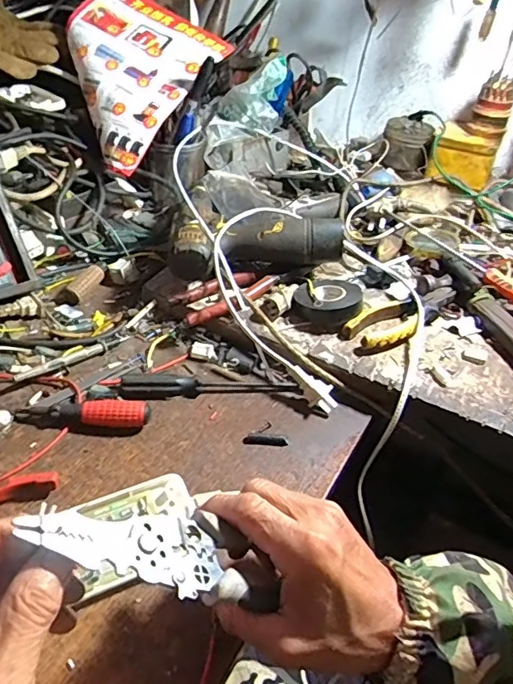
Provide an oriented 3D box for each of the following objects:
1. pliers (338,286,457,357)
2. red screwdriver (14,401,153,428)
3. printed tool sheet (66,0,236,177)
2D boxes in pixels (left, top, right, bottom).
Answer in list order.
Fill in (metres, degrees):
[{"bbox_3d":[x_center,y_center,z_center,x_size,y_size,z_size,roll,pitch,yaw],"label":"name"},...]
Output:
[{"bbox_3d":[0.159,-0.032,0.576,0.058,0.020,0.160,35,48,29],"label":"pliers"},{"bbox_3d":[-0.150,0.063,0.459,0.112,0.021,0.020,5,41,-2],"label":"red screwdriver"},{"bbox_3d":[-0.186,-0.386,0.733,0.231,0.030,0.274,32,69,8],"label":"printed tool sheet"}]

